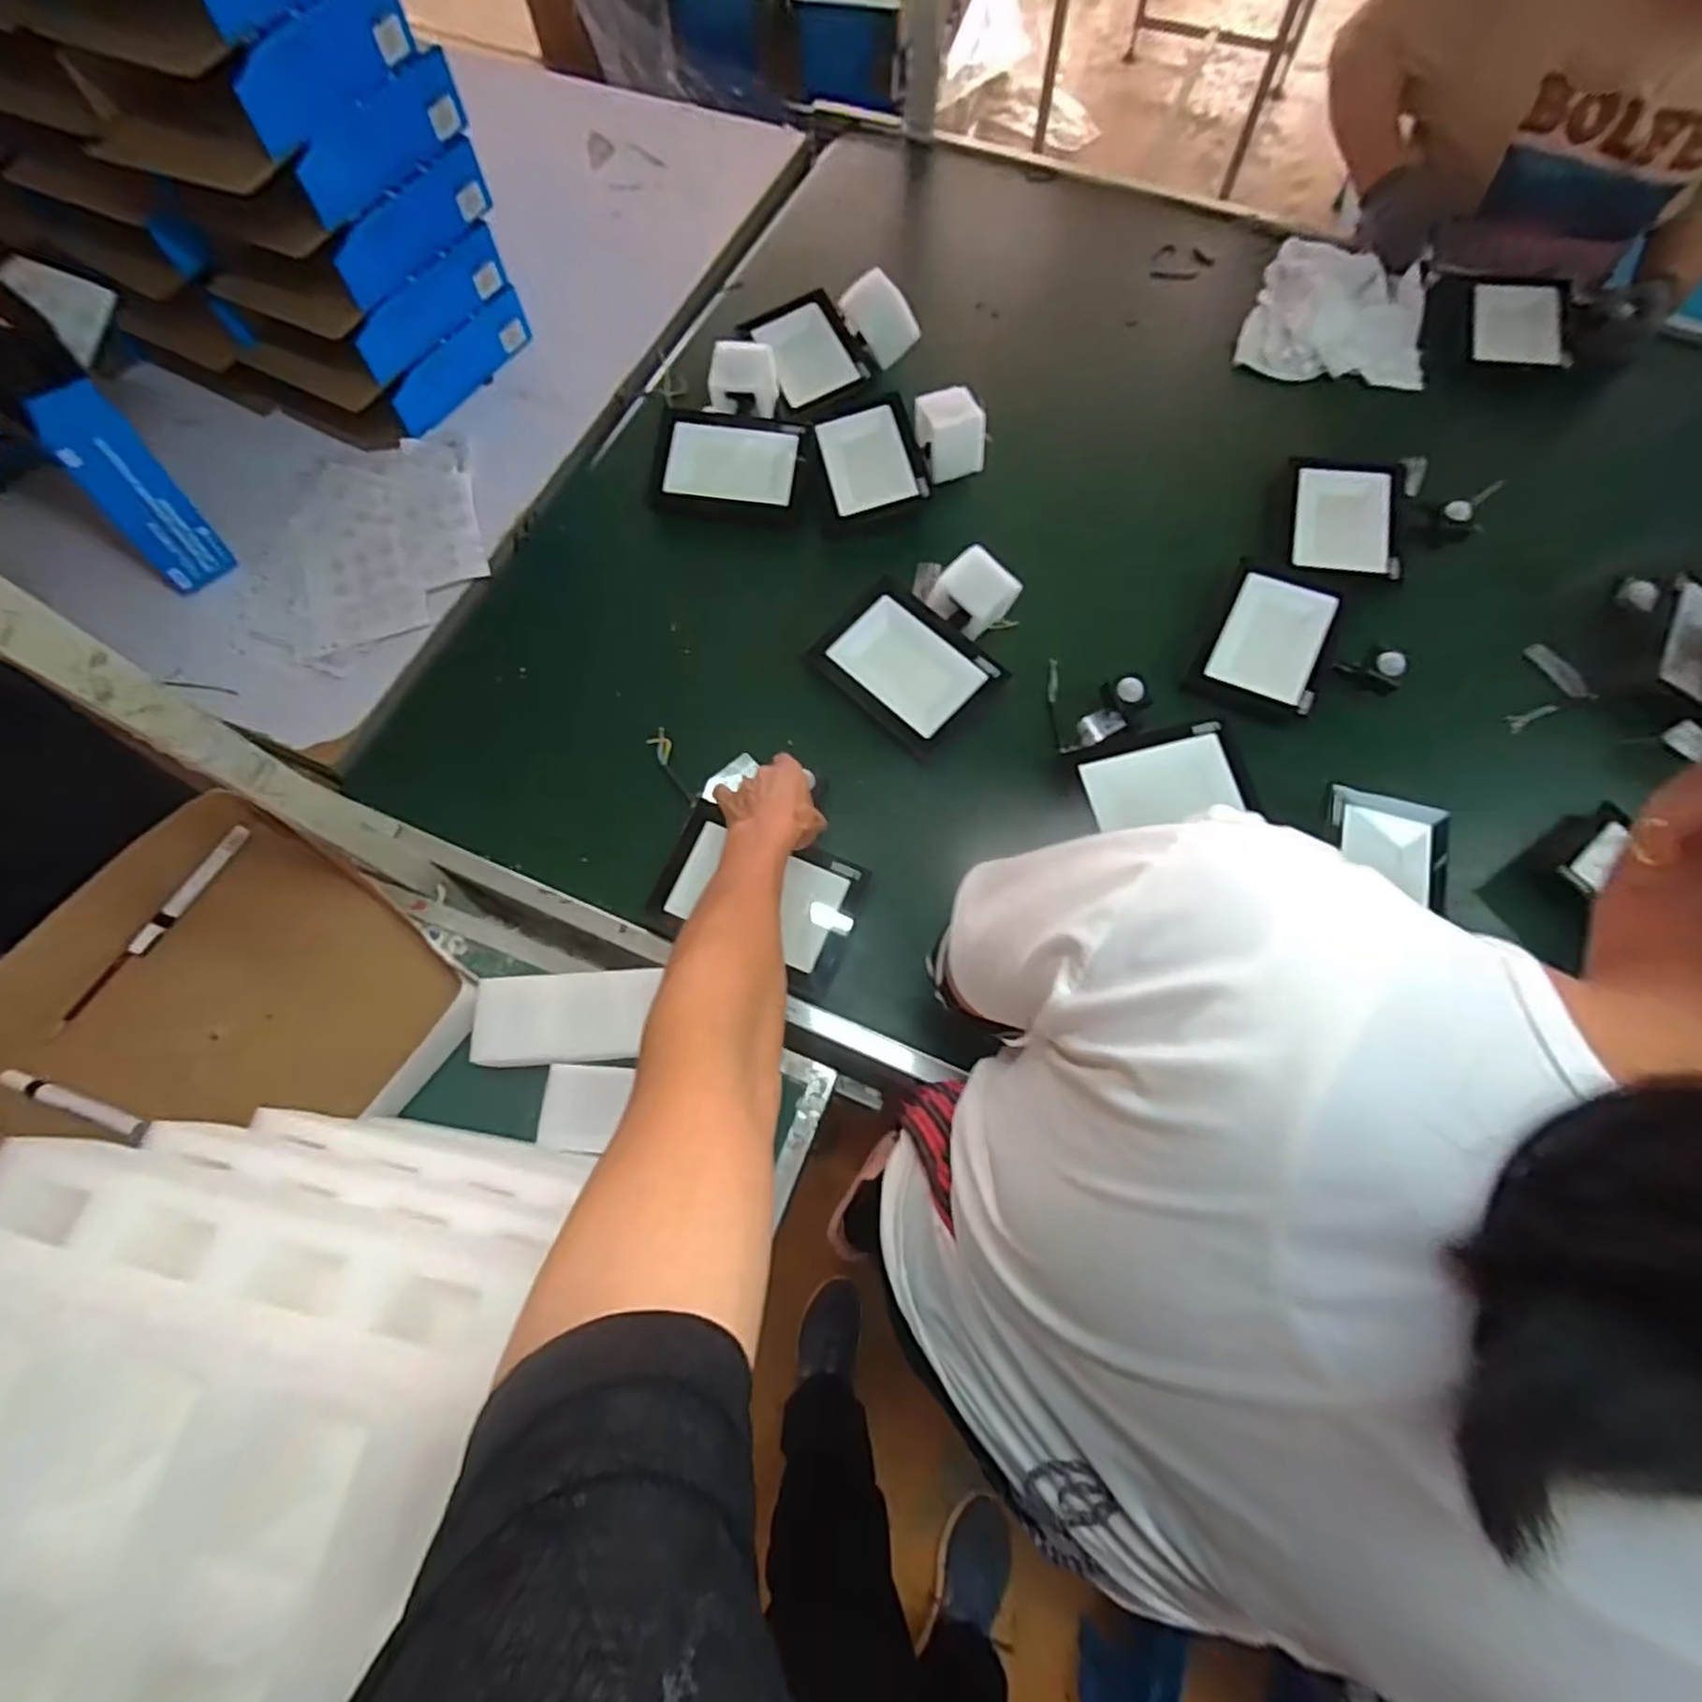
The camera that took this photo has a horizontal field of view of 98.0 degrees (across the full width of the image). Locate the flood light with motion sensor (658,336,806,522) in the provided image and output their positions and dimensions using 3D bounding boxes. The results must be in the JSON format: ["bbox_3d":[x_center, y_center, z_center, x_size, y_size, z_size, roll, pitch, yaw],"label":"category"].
[{"bbox_3d":[-0.145,-0.496,0.886,0.179,0.082,0.196,8,70,3],"label":"flood light with motion sensor"}]

